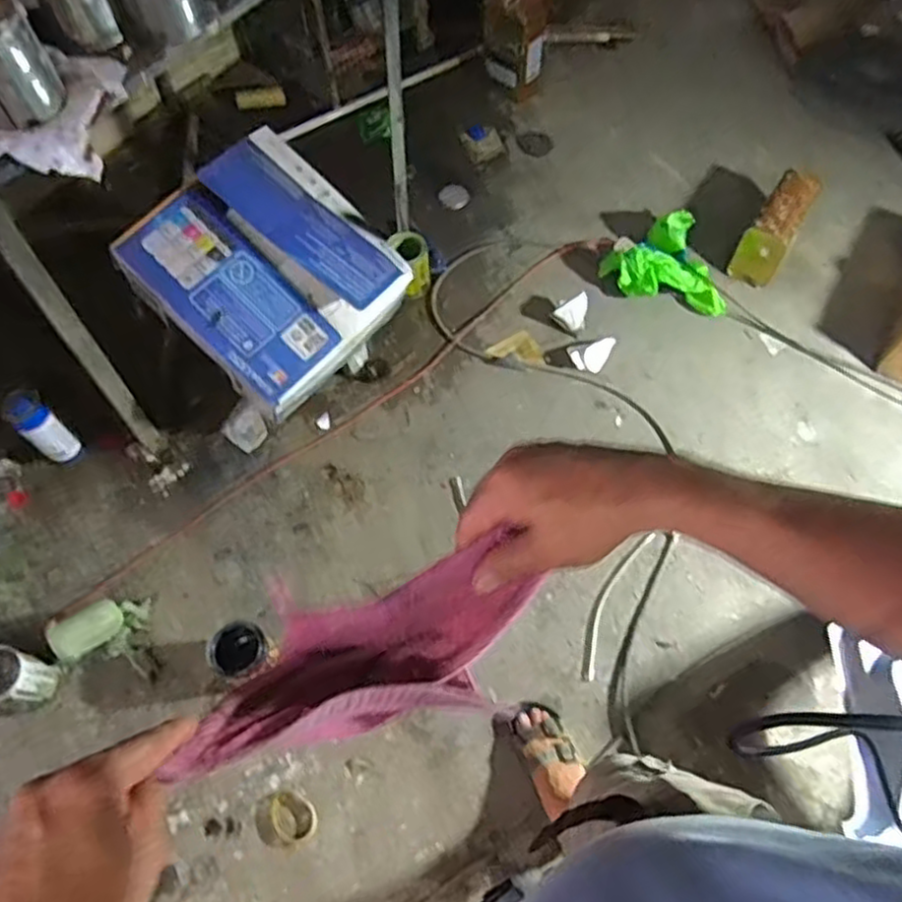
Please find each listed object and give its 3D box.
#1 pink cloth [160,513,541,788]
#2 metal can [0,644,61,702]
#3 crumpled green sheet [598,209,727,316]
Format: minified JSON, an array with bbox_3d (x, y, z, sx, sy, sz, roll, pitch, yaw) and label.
[{"bbox_3d":[-0.063,0.148,0.521,0.236,0.170,0.091,-16,66,-7],"label":"pink cloth"},{"bbox_3d":[-0.823,0.436,1.374,0.101,0.151,0.093,0,63,0],"label":"metal can"},{"bbox_3d":[0.551,-0.448,1.805,0.238,0.101,0.284,-32,69,-14],"label":"crumpled green sheet"}]

